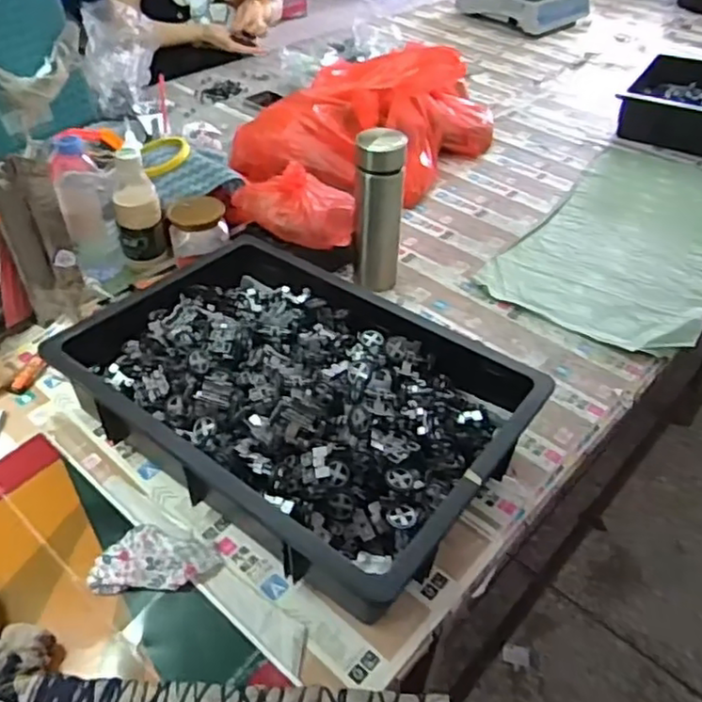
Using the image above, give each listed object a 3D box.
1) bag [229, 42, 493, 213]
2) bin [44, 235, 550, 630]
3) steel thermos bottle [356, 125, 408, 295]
[{"bbox_3d":[0.040,-0.411,1.113,0.303,0.165,0.414,27,50,24],"label":"bag"},{"bbox_3d":[-0.054,0.038,0.687,0.426,0.099,0.299,28,51,26],"label":"bin"},{"bbox_3d":[0.034,-0.178,0.853,0.062,0.195,0.059,-1,44,-1],"label":"steel thermos bottle"}]

